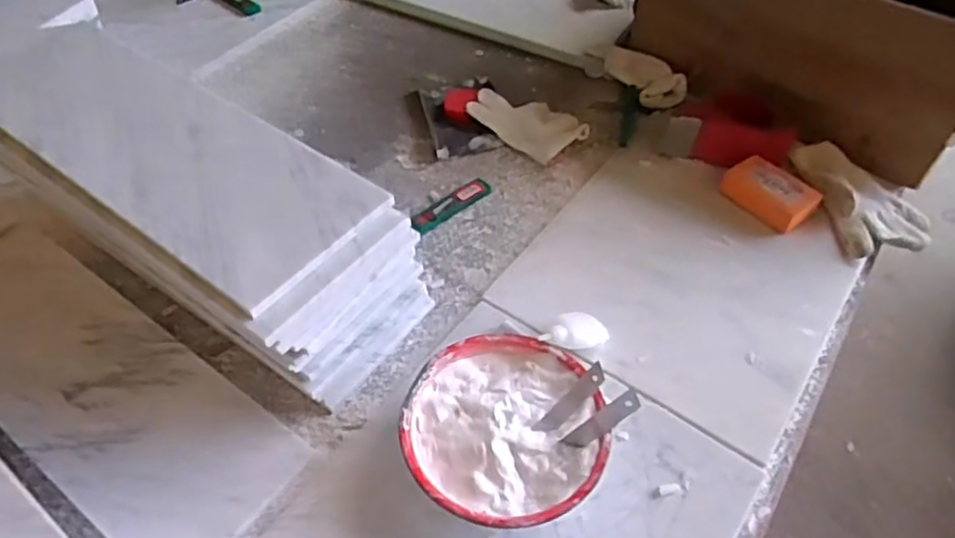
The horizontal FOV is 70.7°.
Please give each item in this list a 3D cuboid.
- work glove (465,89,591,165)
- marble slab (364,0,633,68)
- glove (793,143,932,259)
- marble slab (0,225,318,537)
[{"bbox_3d":[0.062,-0.194,0.884,0.078,0.024,0.153,-38,60,-25],"label":"work glove"},{"bbox_3d":[0.021,-0.443,1.093,0.472,0.017,0.192,26,56,19],"label":"marble slab"},{"bbox_3d":[0.449,-0.089,0.787,0.113,0.027,0.174,-9,49,-5],"label":"glove"},{"bbox_3d":[-0.379,0.100,0.645,0.472,0.013,0.154,31,58,22],"label":"marble slab"}]

